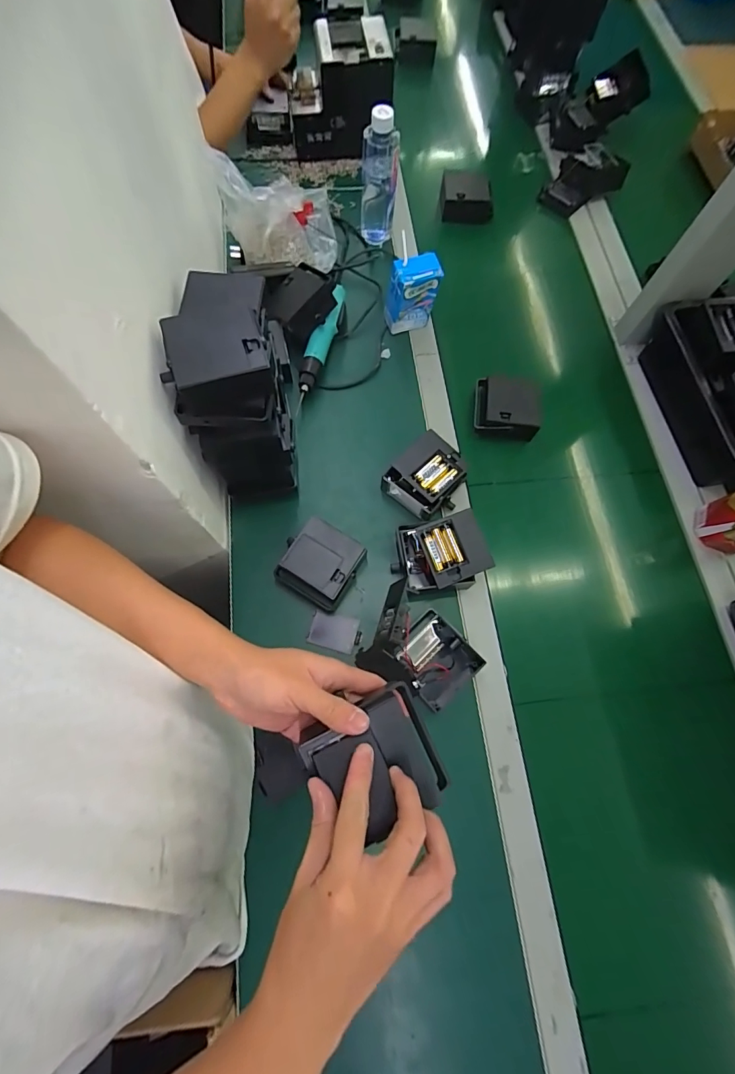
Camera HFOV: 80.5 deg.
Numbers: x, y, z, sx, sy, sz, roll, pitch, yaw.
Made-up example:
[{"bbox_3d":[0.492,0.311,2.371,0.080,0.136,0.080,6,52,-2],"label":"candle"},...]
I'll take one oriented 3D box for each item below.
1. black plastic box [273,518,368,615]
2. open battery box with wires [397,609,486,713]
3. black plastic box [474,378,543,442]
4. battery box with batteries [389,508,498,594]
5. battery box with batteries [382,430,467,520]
[{"bbox_3d":[-0.059,0.035,0.562,0.091,0.051,0.091,29,73,7],"label":"black plastic box"},{"bbox_3d":[0.083,0.151,0.529,0.083,0.043,0.093,-41,78,-14],"label":"open battery box with wires"},{"bbox_3d":[0.210,-0.196,0.662,0.089,0.050,0.089,9,72,1],"label":"black plastic box"},{"bbox_3d":[0.093,0.025,0.565,0.111,0.062,0.087,-8,72,-4],"label":"battery box with batteries"},{"bbox_3d":[0.084,-0.079,0.601,0.093,0.057,0.096,41,75,11],"label":"battery box with batteries"}]

